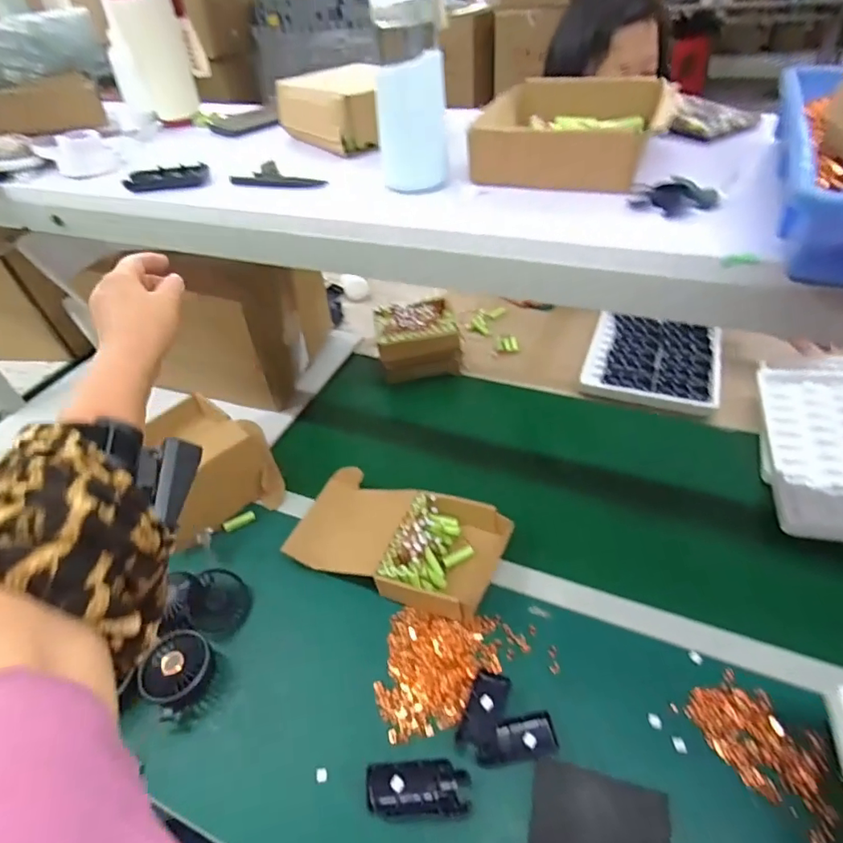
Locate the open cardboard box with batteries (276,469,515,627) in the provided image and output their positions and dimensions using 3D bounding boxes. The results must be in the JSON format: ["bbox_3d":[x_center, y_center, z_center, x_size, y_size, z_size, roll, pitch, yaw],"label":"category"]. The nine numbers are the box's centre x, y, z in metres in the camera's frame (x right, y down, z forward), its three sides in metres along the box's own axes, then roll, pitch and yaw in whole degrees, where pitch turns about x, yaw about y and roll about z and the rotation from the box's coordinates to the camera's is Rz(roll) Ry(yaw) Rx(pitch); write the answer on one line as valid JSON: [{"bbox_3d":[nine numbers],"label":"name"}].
[{"bbox_3d":[-0.037,0.177,0.791,0.307,0.057,0.179,14,47,22],"label":"open cardboard box with batteries"}]

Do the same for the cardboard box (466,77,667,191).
[{"bbox_3d":[0.150,-0.305,0.543,0.167,0.052,0.189,10,45,18],"label":"cardboard box"}]

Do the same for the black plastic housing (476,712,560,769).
[{"bbox_3d":[0.110,0.373,0.608,0.095,0.011,0.044,-10,42,-3],"label":"black plastic housing"}]

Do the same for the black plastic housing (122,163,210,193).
[{"bbox_3d":[-0.298,-0.287,0.609,0.093,0.017,0.033,-7,42,0],"label":"black plastic housing"}]

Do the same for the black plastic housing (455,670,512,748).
[{"bbox_3d":[0.077,0.348,0.628,0.045,0.015,0.083,10,45,18],"label":"black plastic housing"}]

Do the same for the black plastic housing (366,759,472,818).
[{"bbox_3d":[-0.002,0.405,0.569,0.113,0.036,0.050,-6,42,2],"label":"black plastic housing"}]

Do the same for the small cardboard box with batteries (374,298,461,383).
[{"bbox_3d":[-0.006,-0.176,1.090,0.164,0.120,0.121,-7,42,1],"label":"small cardboard box with batteries"}]

